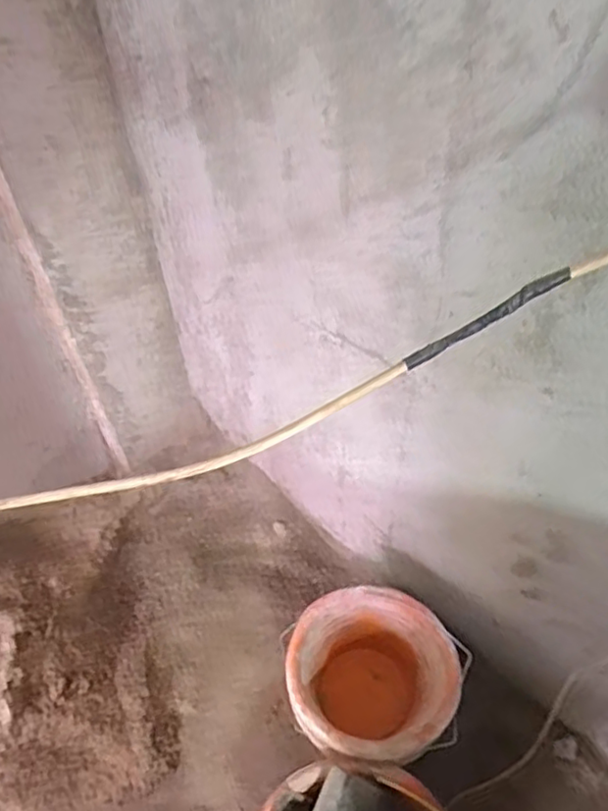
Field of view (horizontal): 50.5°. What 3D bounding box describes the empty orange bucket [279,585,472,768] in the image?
[{"bbox_3d":[0.115,0.481,1.087,0.264,0.257,0.255,-1,49,2],"label":"empty orange bucket"}]

